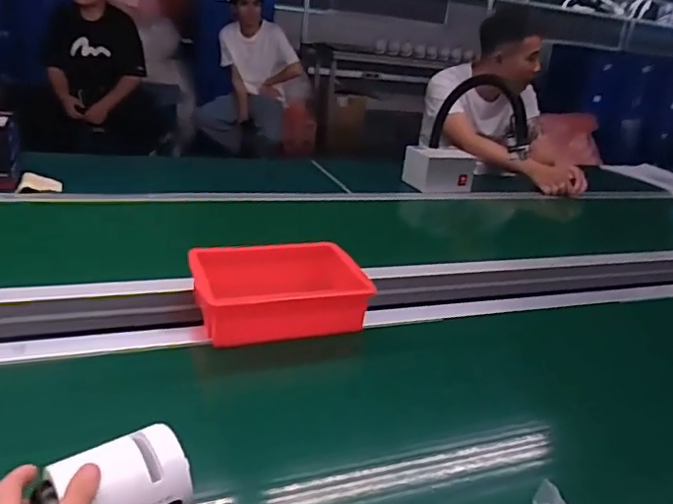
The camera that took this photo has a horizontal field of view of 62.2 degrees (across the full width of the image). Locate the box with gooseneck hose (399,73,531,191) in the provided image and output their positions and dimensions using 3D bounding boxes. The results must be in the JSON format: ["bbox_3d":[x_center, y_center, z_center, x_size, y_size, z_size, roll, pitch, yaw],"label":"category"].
[{"bbox_3d":[0.368,-0.300,1.489,0.141,0.329,0.360,-16,33,-43],"label":"box with gooseneck hose"}]

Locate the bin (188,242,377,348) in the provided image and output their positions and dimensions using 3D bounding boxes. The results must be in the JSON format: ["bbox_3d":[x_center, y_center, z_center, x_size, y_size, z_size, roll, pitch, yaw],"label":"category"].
[{"bbox_3d":[-0.088,0.057,0.825,0.237,0.076,0.158,-3,25,-23],"label":"bin"}]

